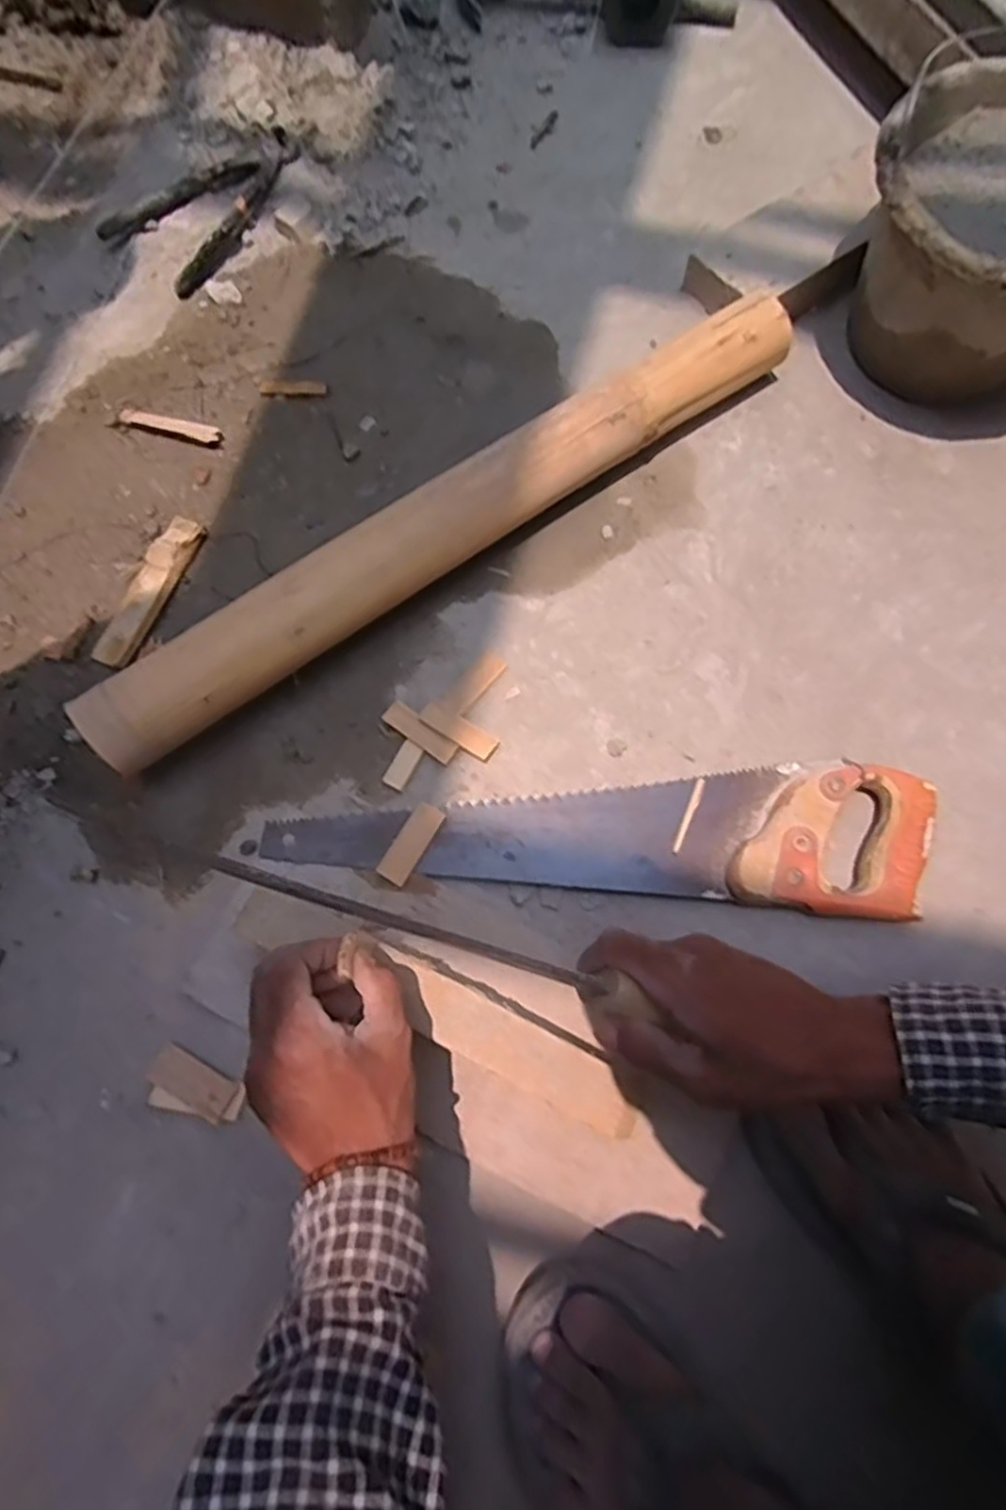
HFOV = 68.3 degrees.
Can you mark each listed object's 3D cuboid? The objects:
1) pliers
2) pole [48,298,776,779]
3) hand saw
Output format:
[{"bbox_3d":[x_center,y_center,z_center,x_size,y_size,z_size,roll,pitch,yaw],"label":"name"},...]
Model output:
[{"bbox_3d":[-0.292,-0.563,0.751,0.123,0.018,0.206,38,76,11],"label":"pliers"},{"bbox_3d":[-0.027,-0.191,0.614,0.665,0.077,0.066,-35,75,-11],"label":"pole"},{"bbox_3d":[0.074,0.051,0.562,0.483,0.028,0.105,5,72,1],"label":"hand saw"}]

